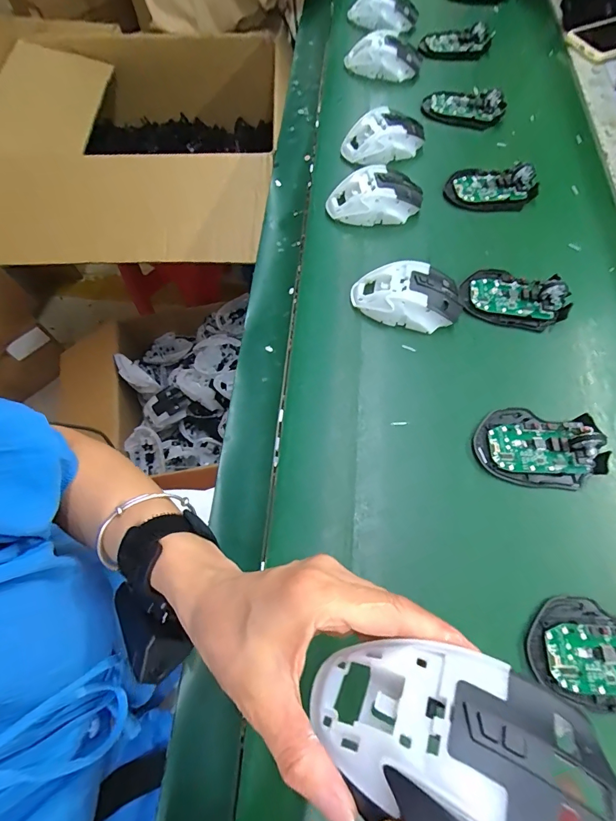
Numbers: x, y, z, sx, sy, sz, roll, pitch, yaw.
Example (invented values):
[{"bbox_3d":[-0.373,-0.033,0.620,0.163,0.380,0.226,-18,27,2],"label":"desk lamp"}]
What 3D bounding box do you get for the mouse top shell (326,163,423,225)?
[{"bbox_3d":[0.084,-0.269,0.484,0.115,0.036,0.079,12,66,5],"label":"mouse top shell"}]

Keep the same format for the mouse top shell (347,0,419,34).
[{"bbox_3d":[0.135,-0.699,0.677,0.110,0.031,0.068,21,67,9],"label":"mouse top shell"}]

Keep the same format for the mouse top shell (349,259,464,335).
[{"bbox_3d":[0.107,-0.125,0.420,0.114,0.038,0.063,12,66,5],"label":"mouse top shell"}]

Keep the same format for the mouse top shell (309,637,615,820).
[{"bbox_3d":[0.057,0.132,0.153,0.104,0.046,0.070,29,69,12],"label":"mouse top shell"}]

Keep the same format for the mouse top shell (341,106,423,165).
[{"bbox_3d":[0.105,-0.374,0.528,0.118,0.039,0.061,-18,67,-8],"label":"mouse top shell"}]

